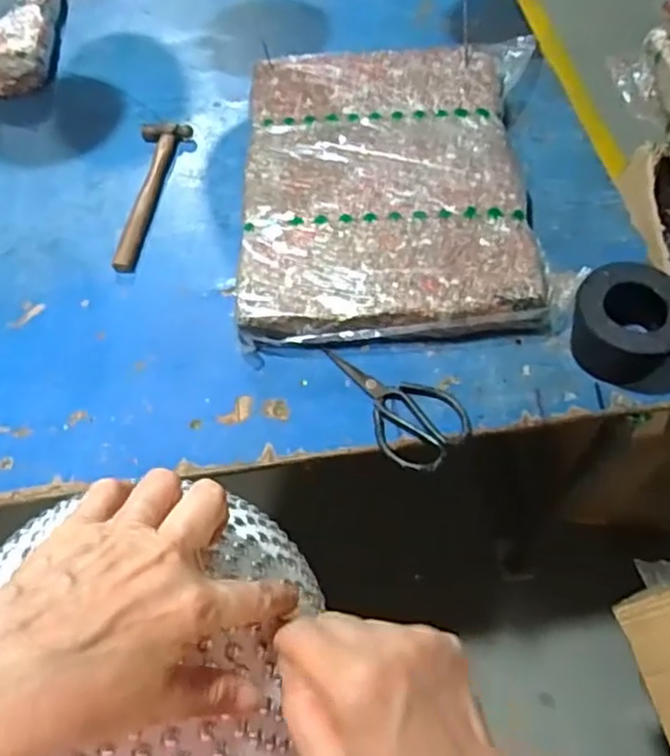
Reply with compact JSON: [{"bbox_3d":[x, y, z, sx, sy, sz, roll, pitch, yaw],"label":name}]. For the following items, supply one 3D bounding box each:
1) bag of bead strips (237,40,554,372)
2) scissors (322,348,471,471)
[{"bbox_3d":[0.080,-0.263,0.880,0.387,0.058,0.522,-2,56,2],"label":"bag of bead strips"},{"bbox_3d":[0.065,0.020,0.718,0.093,0.009,0.178,-32,60,-17],"label":"scissors"}]

